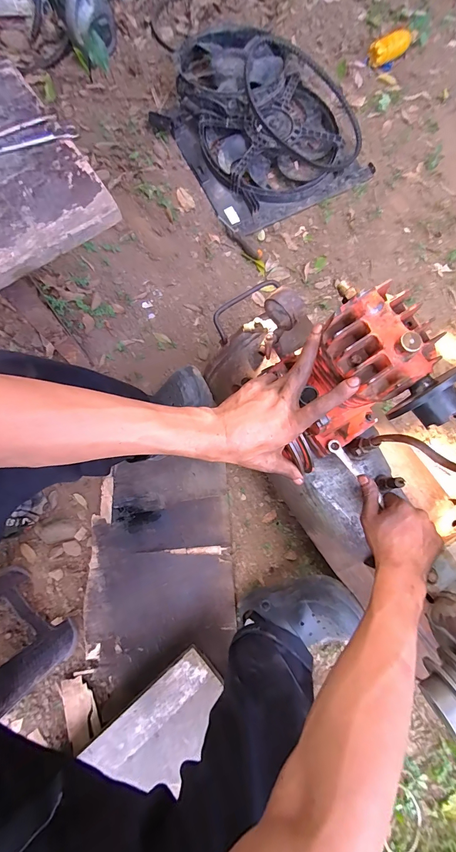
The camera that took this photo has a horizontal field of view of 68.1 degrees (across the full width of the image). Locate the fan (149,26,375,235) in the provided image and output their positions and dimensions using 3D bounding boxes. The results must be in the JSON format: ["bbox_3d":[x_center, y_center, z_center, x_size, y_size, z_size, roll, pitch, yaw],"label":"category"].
[{"bbox_3d":[0.108,-0.901,0.953,0.555,0.127,0.592,-33,83,-9],"label":"fan"}]

